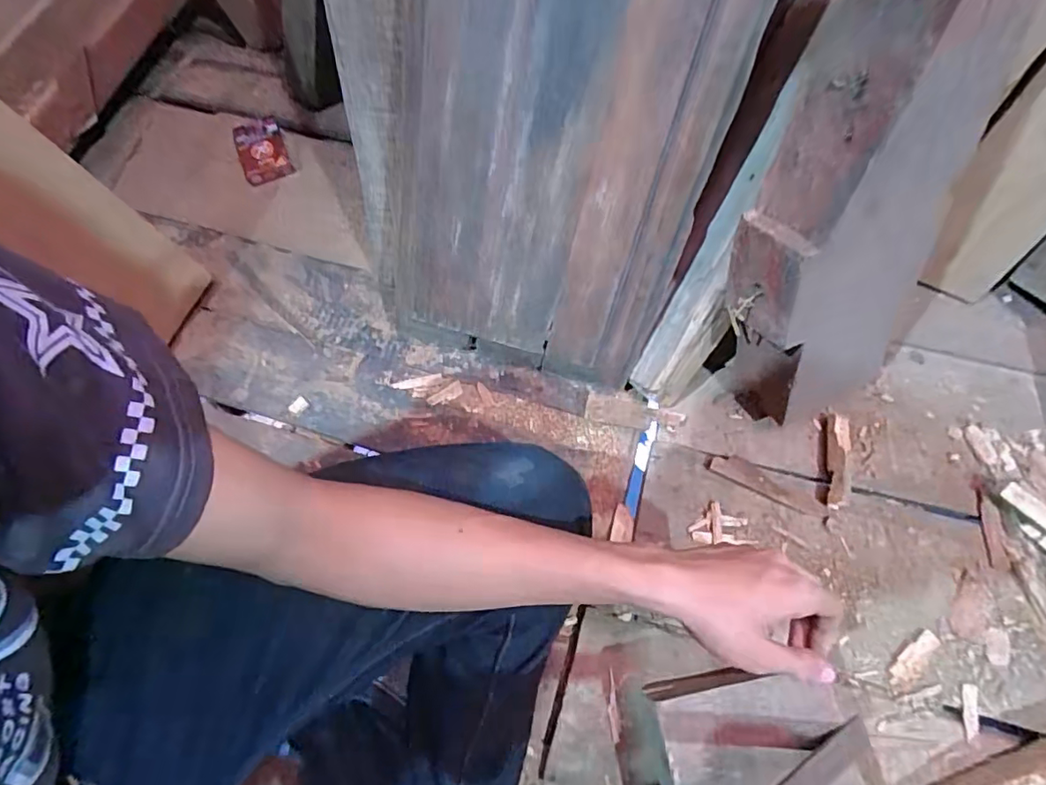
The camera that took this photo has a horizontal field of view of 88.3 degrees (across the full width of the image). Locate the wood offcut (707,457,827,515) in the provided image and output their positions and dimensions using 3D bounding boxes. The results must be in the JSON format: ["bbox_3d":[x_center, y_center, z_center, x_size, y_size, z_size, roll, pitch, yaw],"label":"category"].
[{"bbox_3d":[0.260,0.097,0.571,0.123,0.008,0.024,25,73,10],"label":"wood offcut"}]

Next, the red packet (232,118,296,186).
[{"bbox_3d":[-0.357,-0.329,0.739,0.066,0.031,0.081,-20,69,-6],"label":"red packet"}]

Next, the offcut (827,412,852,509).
[{"bbox_3d":[0.333,0.072,0.569,0.020,0.022,0.099,11,71,5],"label":"offcut"}]

